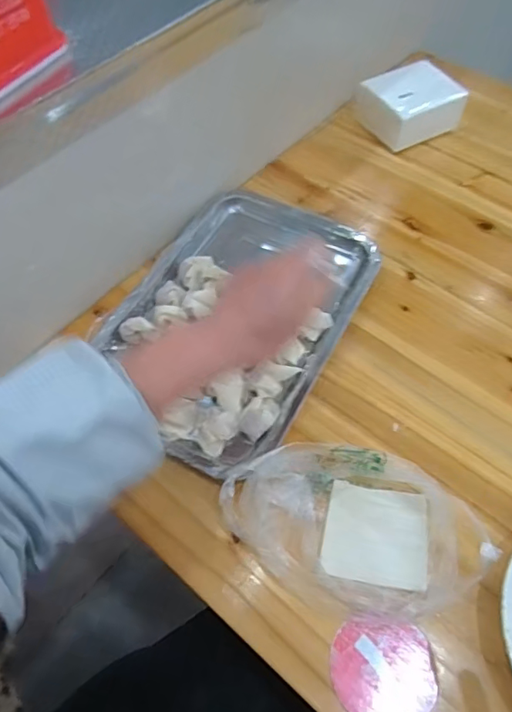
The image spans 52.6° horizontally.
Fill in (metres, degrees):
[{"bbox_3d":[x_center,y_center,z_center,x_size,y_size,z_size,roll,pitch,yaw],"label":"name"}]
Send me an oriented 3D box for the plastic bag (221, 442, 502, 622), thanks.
[{"bbox_3d":[0.073,0.133,0.404,0.194,0.039,0.111,11,59,7],"label":"plastic bag"}]

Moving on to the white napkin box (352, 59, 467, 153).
[{"bbox_3d":[0.194,-0.319,0.660,0.117,0.055,0.088,-29,63,-16],"label":"white napkin box"}]

